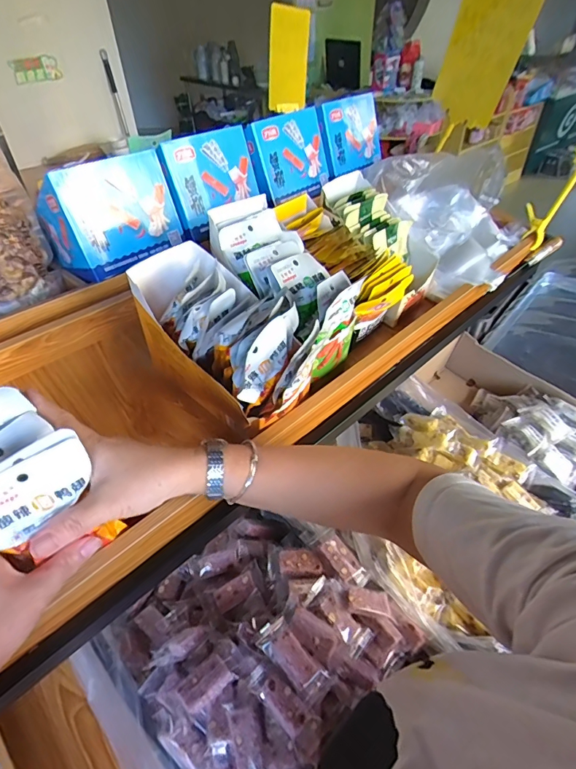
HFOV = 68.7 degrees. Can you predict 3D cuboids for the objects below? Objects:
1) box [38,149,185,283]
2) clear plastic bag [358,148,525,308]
[{"bbox_3d":[-0.268,-0.260,0.636,0.106,0.137,0.184,31,52,30],"label":"box"},{"bbox_3d":[0.304,-0.299,0.741,0.255,0.132,0.287,-12,44,-11],"label":"clear plastic bag"}]

